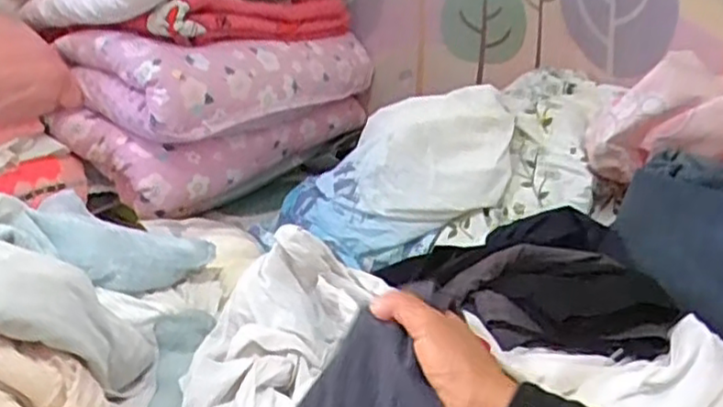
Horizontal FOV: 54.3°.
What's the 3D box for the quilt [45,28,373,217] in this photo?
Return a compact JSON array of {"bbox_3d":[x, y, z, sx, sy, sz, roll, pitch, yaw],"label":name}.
[{"bbox_3d":[-0.250,-0.201,1.432,0.296,0.302,0.612,9,21,25],"label":"quilt"}]

